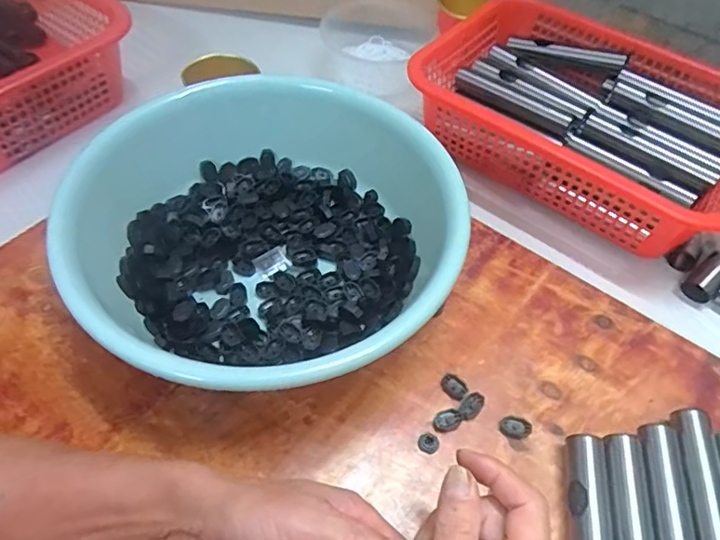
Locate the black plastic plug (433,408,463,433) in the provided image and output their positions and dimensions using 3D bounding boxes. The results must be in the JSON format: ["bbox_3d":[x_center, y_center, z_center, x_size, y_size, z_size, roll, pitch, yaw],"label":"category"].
[{"bbox_3d":[0.067,0.114,0.407,0.022,0.004,0.016,-23,59,-17],"label":"black plastic plug"}]

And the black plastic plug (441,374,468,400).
[{"bbox_3d":[0.075,0.093,0.427,0.017,0.004,0.022,-36,63,-24],"label":"black plastic plug"}]

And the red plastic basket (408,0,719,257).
[{"bbox_3d":[0.247,-0.170,0.579,0.330,0.078,0.239,32,60,19],"label":"red plastic basket"}]

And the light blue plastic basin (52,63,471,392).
[{"bbox_3d":[-0.070,-0.024,0.448,0.289,0.106,0.287,1,55,-1],"label":"light blue plastic basin"}]

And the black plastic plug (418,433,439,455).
[{"bbox_3d":[0.052,0.130,0.400,0.016,0.005,0.015,1,55,-1],"label":"black plastic plug"}]

